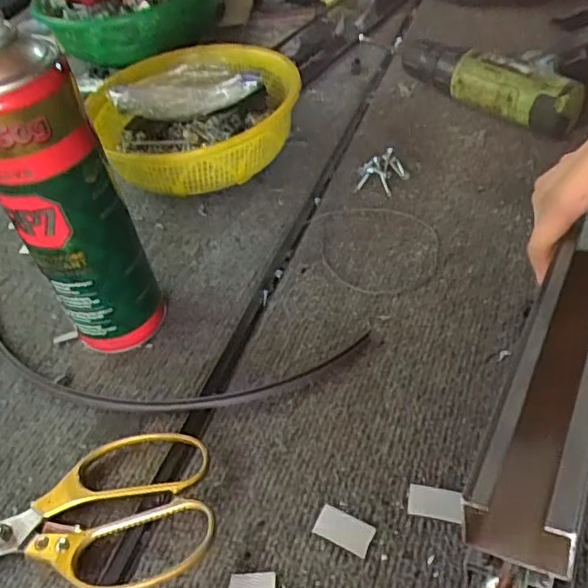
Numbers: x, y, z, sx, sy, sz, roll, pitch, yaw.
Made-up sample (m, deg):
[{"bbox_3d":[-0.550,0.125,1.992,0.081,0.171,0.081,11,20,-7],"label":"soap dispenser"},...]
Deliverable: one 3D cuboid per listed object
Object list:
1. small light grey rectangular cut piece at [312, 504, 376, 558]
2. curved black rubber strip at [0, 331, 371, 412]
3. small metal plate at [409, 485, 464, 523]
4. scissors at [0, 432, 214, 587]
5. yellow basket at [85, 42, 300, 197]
[{"bbox_3d":[0.027,0.125,0.323,0.030,0.004,0.017,19,51,23],"label":"small light grey rectangular cut piece"},{"bbox_3d":[-0.110,0.040,0.417,0.308,0.011,0.091,6,47,12],"label":"curved black rubber strip"},{"bbox_3d":[0.077,0.113,0.328,0.028,0.004,0.017,4,53,17],"label":"small metal plate"},{"bbox_3d":[-0.140,0.129,0.333,0.191,0.013,0.087,-10,46,-3],"label":"scissors"},{"bbox_3d":[-0.082,-0.157,0.562,0.177,0.065,0.180,-4,46,4],"label":"yellow basket"}]

